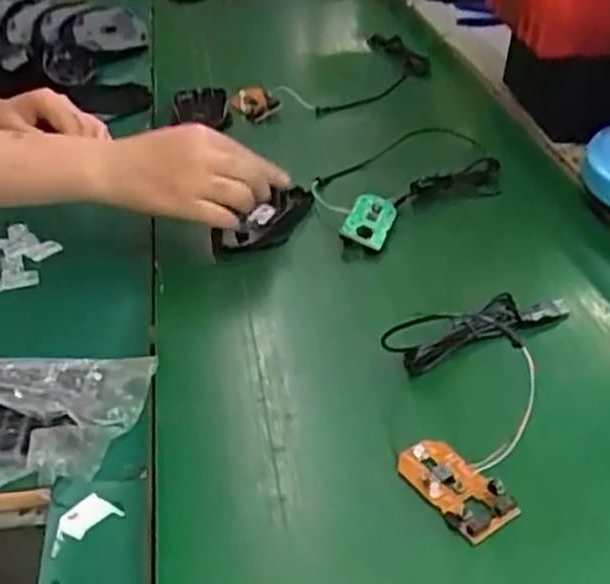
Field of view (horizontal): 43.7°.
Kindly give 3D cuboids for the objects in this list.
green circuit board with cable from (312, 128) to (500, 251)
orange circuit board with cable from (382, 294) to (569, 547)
[{"bbox_3d":[0.083,-0.104,0.714,0.208,0.035,0.129,-24,42,-35],"label":"green circuit board with cable"},{"bbox_3d":[0.099,0.052,0.488,0.105,0.028,0.221,17,39,17],"label":"orange circuit board with cable"}]

